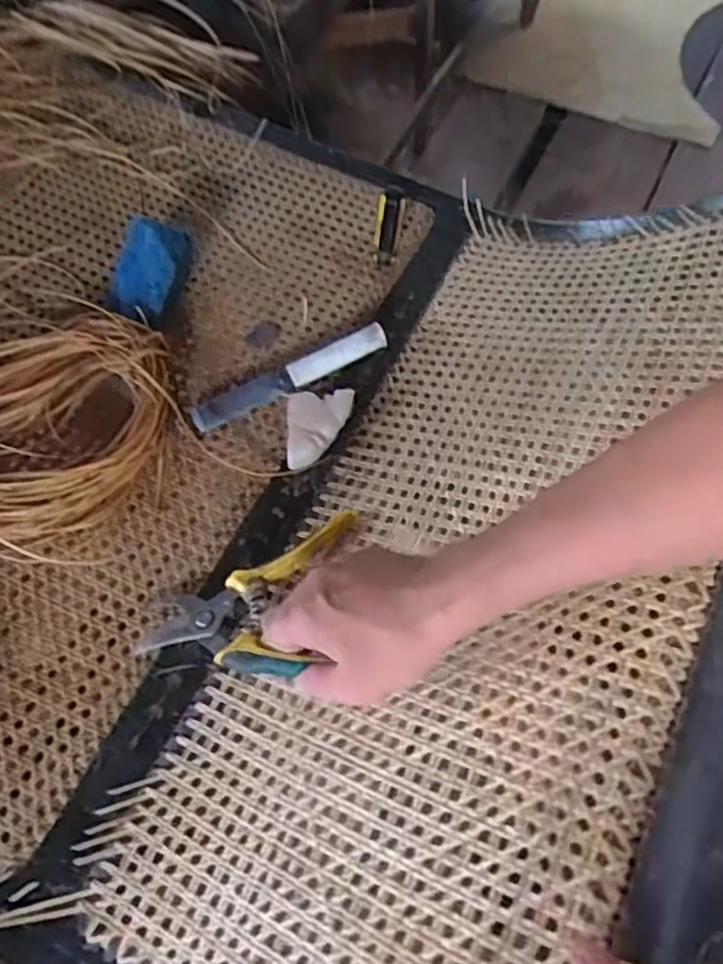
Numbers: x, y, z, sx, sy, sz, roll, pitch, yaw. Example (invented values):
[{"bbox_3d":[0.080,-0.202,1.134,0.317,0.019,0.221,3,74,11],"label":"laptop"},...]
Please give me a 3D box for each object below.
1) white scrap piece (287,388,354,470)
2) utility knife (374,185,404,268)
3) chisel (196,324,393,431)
[{"bbox_3d":[-0.036,-0.048,0.607,0.057,0.015,0.068,-2,62,2],"label":"white scrap piece"},{"bbox_3d":[0.026,-0.241,0.657,0.026,0.089,0.014,2,62,4],"label":"utility knife"},{"bbox_3d":[-0.065,-0.096,0.623,0.183,0.022,0.024,-26,64,-10],"label":"chisel"}]

